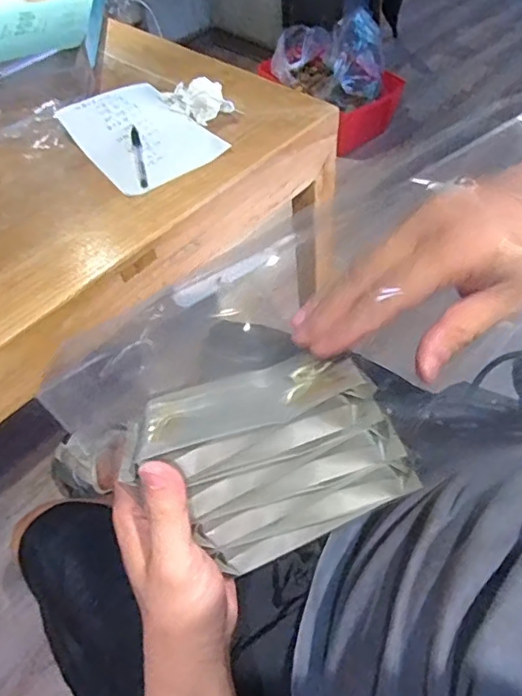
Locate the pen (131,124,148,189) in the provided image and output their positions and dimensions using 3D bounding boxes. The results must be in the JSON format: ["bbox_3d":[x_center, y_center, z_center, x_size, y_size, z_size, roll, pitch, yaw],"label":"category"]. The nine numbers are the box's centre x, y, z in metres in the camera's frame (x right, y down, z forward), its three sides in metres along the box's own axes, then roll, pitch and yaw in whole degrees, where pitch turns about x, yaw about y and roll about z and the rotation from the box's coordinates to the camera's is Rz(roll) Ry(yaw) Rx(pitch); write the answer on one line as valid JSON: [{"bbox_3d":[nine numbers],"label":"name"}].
[{"bbox_3d":[-0.156,-0.246,0.691,0.011,0.007,0.130,-12,52,-5],"label":"pen"}]

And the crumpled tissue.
[{"bbox_3d":[-0.091,-0.350,0.749,0.062,0.036,0.107,-38,59,-22],"label":"crumpled tissue"}]

